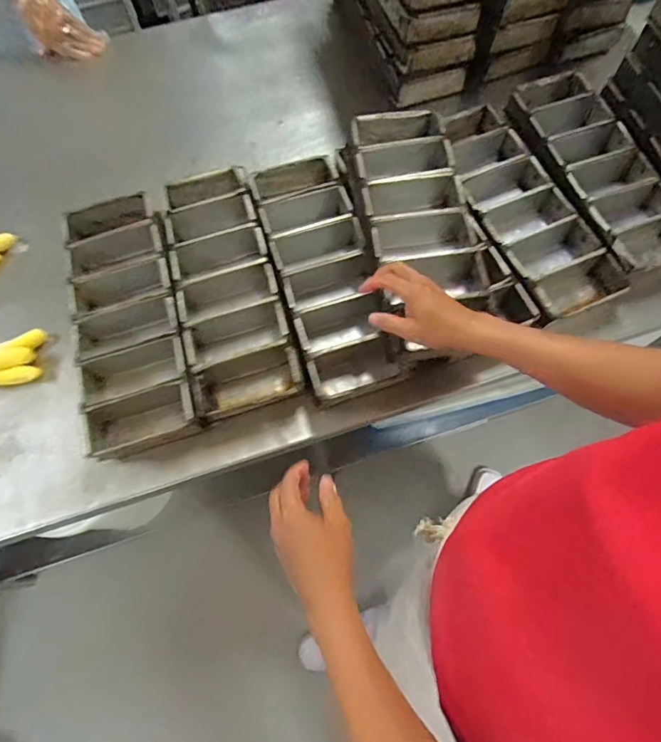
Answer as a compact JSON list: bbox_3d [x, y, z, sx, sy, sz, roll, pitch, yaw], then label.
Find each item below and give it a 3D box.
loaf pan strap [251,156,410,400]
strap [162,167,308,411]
[{"bbox_3d":[-0.017,-0.184,0.772,0.162,0.077,0.434,-13,70,-4],"label":"loaf pan strap"},{"bbox_3d":[-0.183,-0.152,0.758,0.167,0.072,0.445,-15,69,-5],"label":"strap"}]

